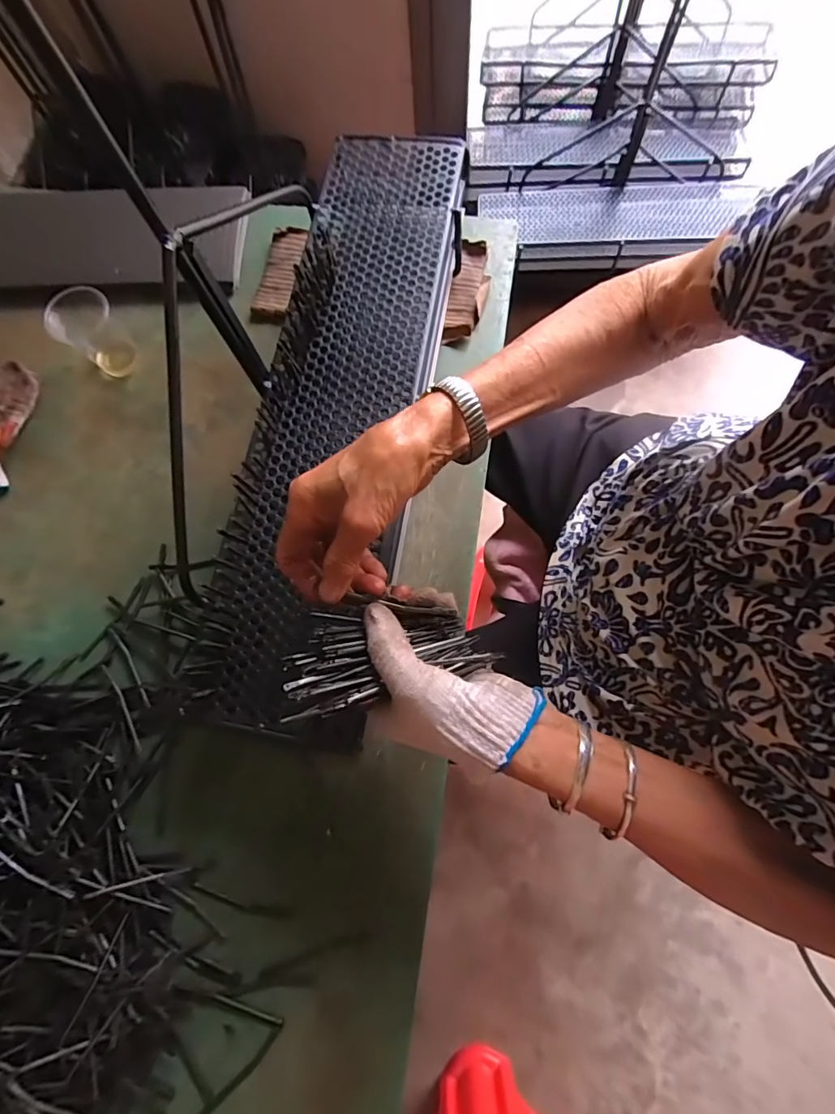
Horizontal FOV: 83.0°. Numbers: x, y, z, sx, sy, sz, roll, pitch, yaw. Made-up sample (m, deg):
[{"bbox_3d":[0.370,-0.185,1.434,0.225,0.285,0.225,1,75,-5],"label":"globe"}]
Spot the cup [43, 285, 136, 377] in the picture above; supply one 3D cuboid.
[{"bbox_3d":[-0.369,-0.257,0.532,0.062,0.083,0.066,-1,76,4],"label":"cup"}]

